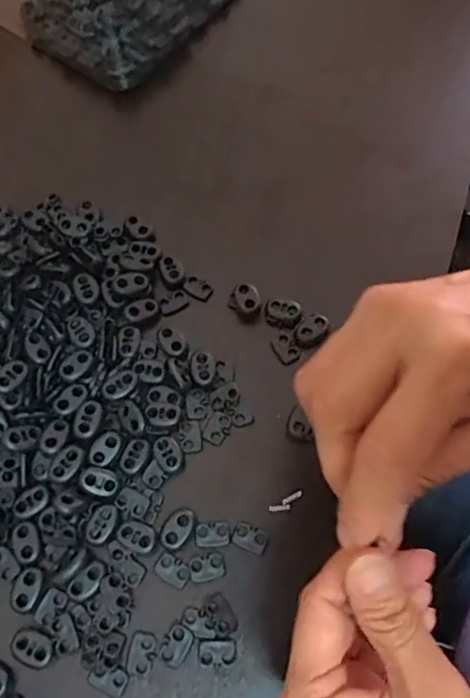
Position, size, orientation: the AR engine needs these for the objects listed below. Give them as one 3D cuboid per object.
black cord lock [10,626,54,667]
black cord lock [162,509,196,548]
[{"bbox_3d":[-0.098,0.144,0.268,0.021,0.004,0.015,19,69,9],"label":"black cord lock"},{"bbox_3d":[-0.030,0.093,0.289,0.013,0.004,0.021,35,72,14],"label":"black cord lock"}]

